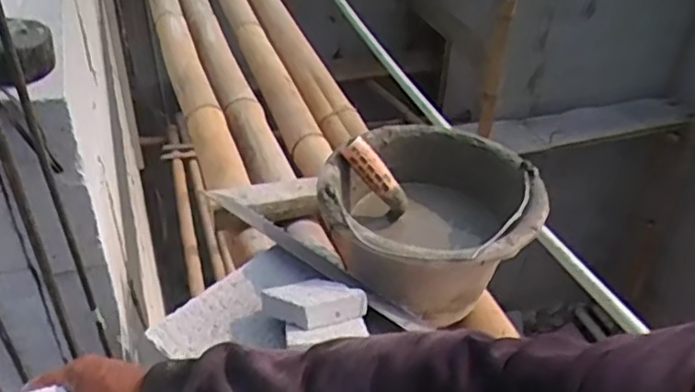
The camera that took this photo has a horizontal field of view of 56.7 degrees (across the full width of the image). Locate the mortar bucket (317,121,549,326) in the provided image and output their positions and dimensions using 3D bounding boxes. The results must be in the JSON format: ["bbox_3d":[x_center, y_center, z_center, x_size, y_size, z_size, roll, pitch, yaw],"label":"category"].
[{"bbox_3d":[0.096,0.042,0.760,0.247,0.148,0.246,6,37,5],"label":"mortar bucket"}]

